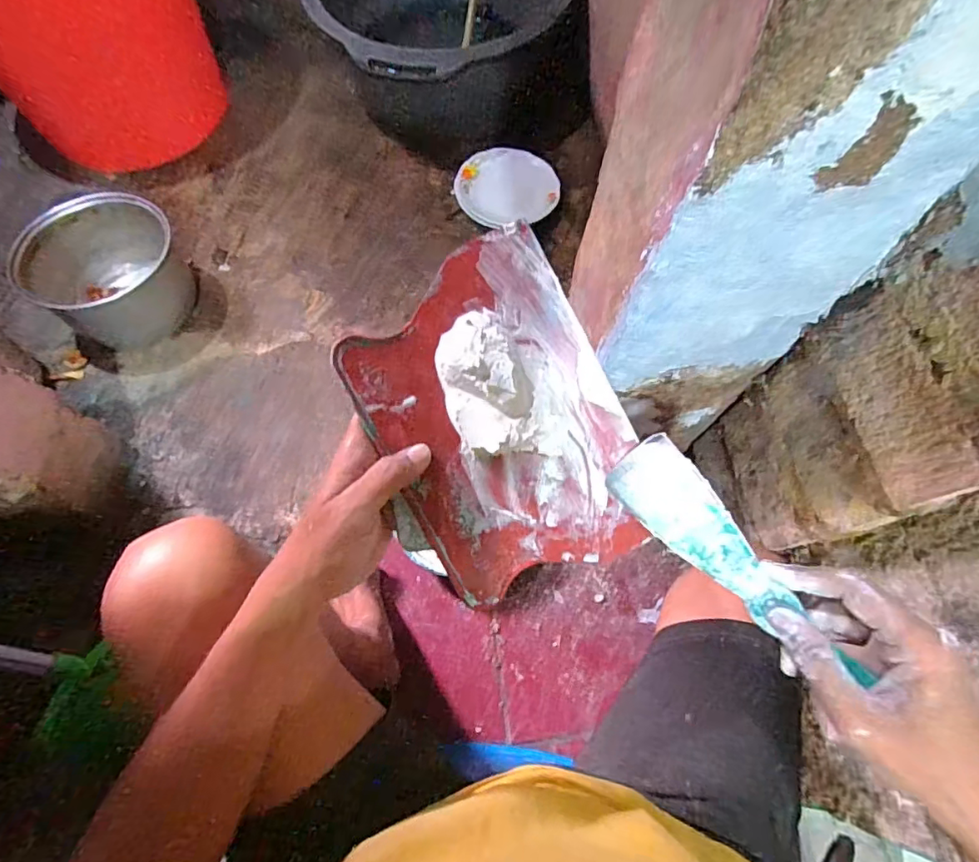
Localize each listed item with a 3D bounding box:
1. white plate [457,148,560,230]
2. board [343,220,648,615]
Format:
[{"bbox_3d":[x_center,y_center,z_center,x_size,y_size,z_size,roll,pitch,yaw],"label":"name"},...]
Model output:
[{"bbox_3d":[0.035,-0.497,1.113,0.206,0.031,0.167,15,101,-2],"label":"white plate"},{"bbox_3d":[0.010,-0.004,0.315,0.140,0.025,0.199,-28,96,-9],"label":"board"}]

